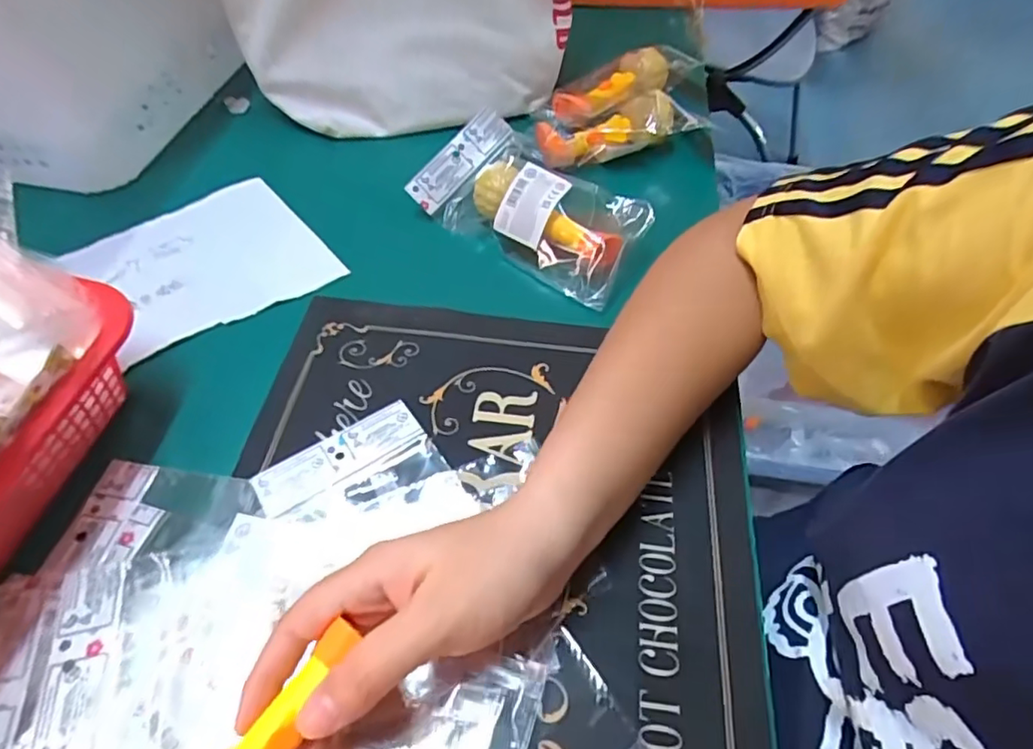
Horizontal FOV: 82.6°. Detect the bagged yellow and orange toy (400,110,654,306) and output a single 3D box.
[{"bbox_3d":[0.011,-0.132,0.456,0.182,0.052,0.091,32,59,20],"label":"bagged yellow and orange toy"}]

